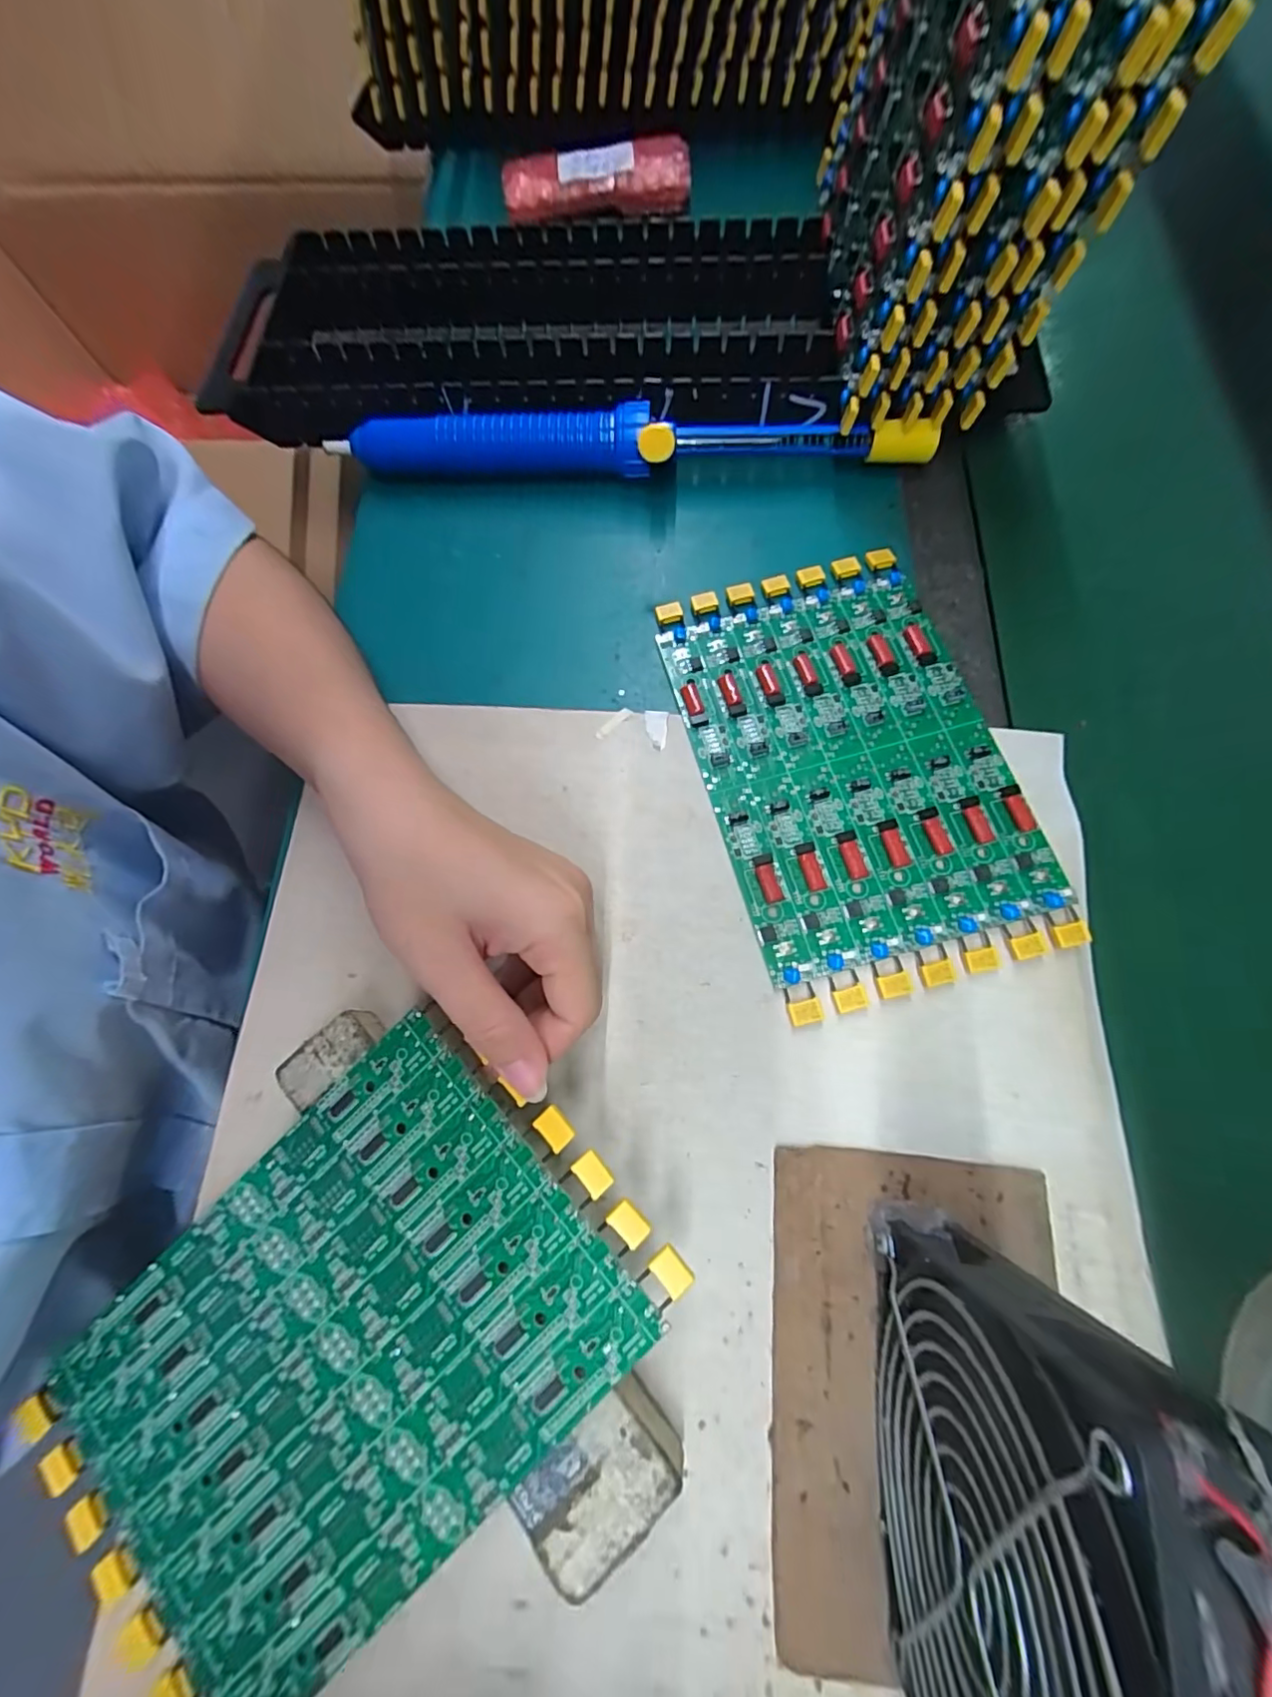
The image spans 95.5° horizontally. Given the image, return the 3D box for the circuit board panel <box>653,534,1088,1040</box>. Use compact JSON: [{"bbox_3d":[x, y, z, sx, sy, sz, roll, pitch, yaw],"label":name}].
[{"bbox_3d":[0.096,-0.041,0.264,0.129,0.010,0.205,-14,73,-3],"label":"circuit board panel"}]

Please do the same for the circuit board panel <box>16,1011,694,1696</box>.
[{"bbox_3d":[-0.098,0.166,0.191,0.205,0.004,0.130,-45,76,-2],"label":"circuit board panel"}]

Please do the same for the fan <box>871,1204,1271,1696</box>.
[{"bbox_3d":[0.090,0.167,0.134,0.032,0.129,0.125,4,73,3],"label":"fan"}]

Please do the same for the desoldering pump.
[{"bbox_3d":[-0.005,-0.212,0.304,0.312,0.027,0.025,4,73,3],"label":"desoldering pump"}]

